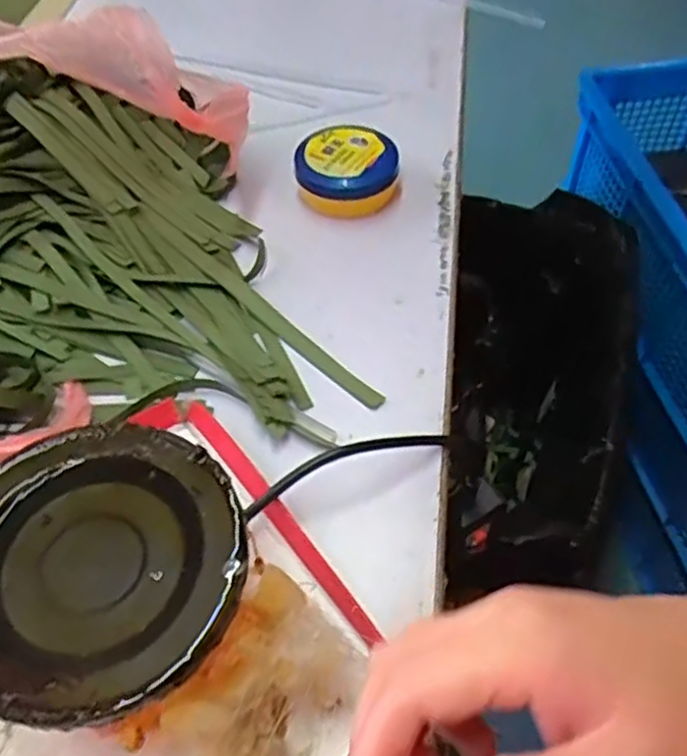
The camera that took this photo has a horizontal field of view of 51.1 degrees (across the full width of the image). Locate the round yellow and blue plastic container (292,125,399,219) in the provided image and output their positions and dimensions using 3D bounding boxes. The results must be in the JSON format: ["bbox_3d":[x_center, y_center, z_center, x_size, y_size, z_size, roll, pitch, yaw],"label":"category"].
[{"bbox_3d":[0.003,-0.146,0.512,0.070,0.033,0.066,-1,52,1],"label":"round yellow and blue plastic container"}]

